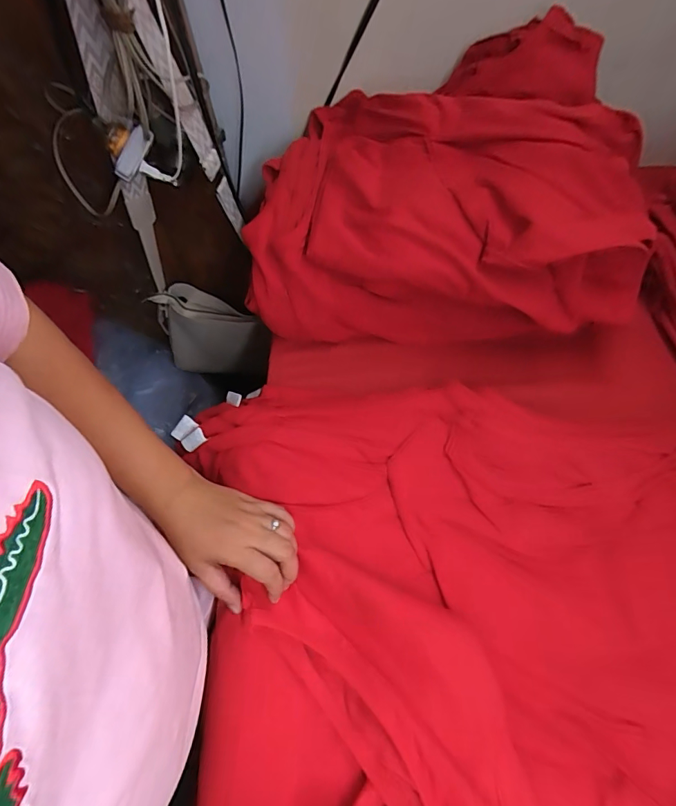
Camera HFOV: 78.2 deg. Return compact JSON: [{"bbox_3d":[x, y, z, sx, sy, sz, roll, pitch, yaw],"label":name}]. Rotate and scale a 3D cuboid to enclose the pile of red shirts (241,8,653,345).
[{"bbox_3d":[0.129,-0.284,0.580,0.467,0.208,0.384,6,64,4],"label":"pile of red shirts"}]

